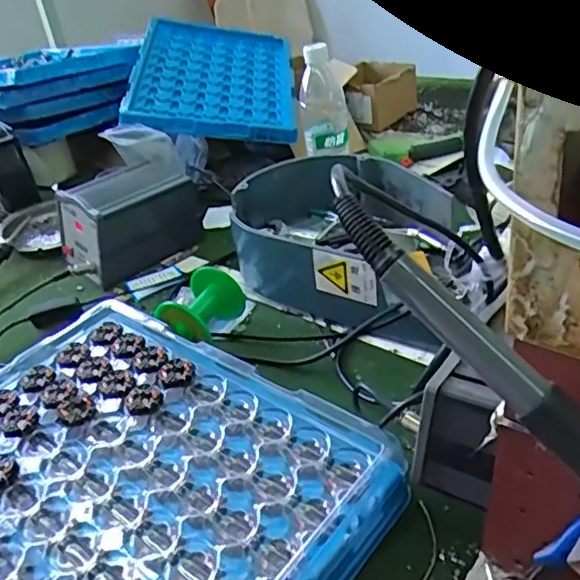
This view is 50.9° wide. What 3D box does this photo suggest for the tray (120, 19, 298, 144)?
[{"bbox_3d":[-0.127,-0.367,1.050,0.268,0.027,0.370,4,46,-7],"label":"tray"}]

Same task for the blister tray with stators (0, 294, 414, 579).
[{"bbox_3d":[-0.139,0.146,0.491,0.389,0.045,0.280,19,44,37],"label":"blister tray with stators"}]

